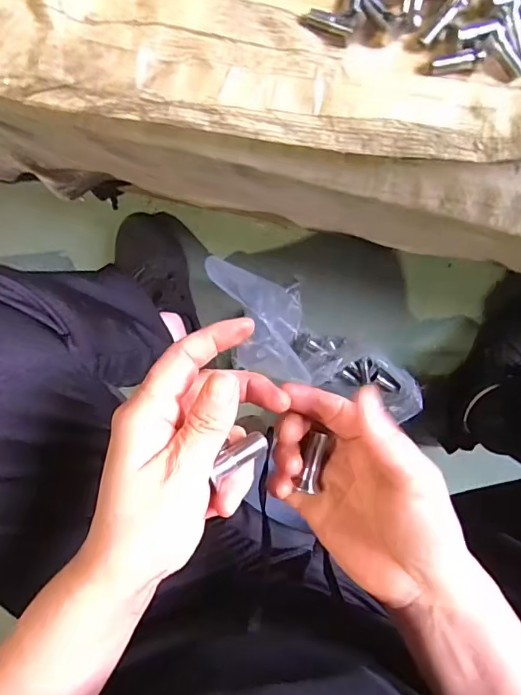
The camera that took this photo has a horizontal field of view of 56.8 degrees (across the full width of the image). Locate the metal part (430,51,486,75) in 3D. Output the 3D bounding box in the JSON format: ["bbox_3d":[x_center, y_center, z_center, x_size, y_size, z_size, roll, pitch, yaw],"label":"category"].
[{"bbox_3d":[0.137,-0.199,0.335,0.034,0.008,0.010,-9,92,2],"label":"metal part"}]

